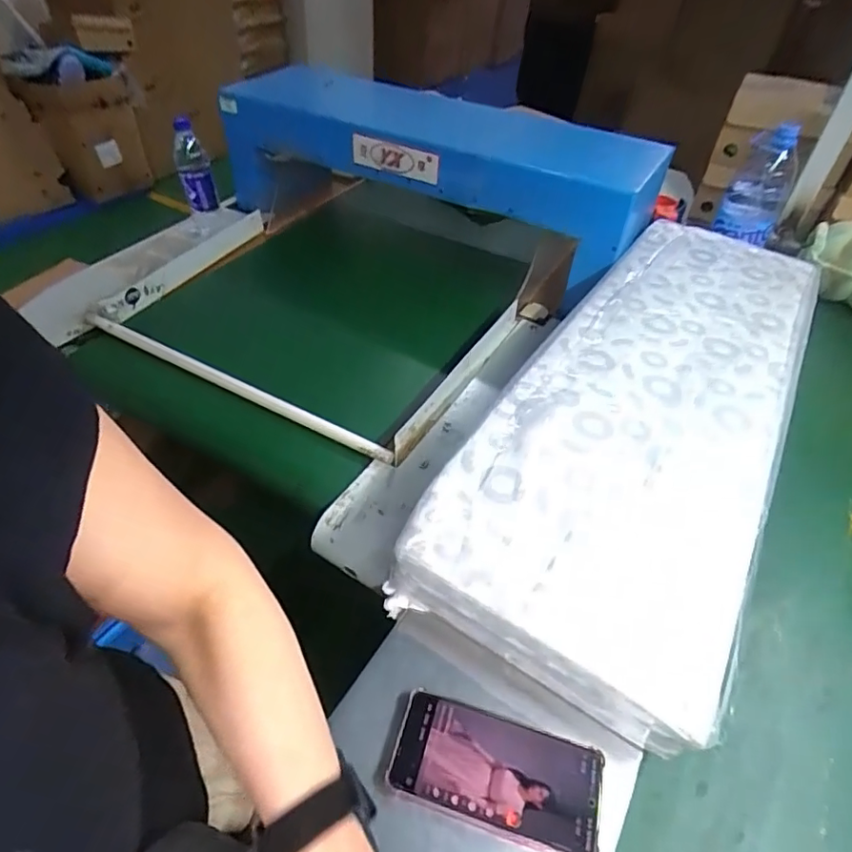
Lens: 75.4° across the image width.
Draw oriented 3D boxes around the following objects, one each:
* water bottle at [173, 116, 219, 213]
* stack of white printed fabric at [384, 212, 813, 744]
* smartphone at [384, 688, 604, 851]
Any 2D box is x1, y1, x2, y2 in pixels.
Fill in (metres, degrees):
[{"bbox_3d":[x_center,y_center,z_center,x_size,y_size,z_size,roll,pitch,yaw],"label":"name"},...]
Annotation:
[{"bbox_3d":[-0.454,-0.507,1.081,0.064,0.156,0.062,-13,49,-20],"label":"water bottle"},{"bbox_3d":[0.319,-0.059,0.756,0.304,0.072,0.913,28,49,19],"label":"stack of white printed fabric"},{"bbox_3d":[0.055,0.274,0.437,0.160,0.017,0.079,16,46,7],"label":"smartphone"}]

